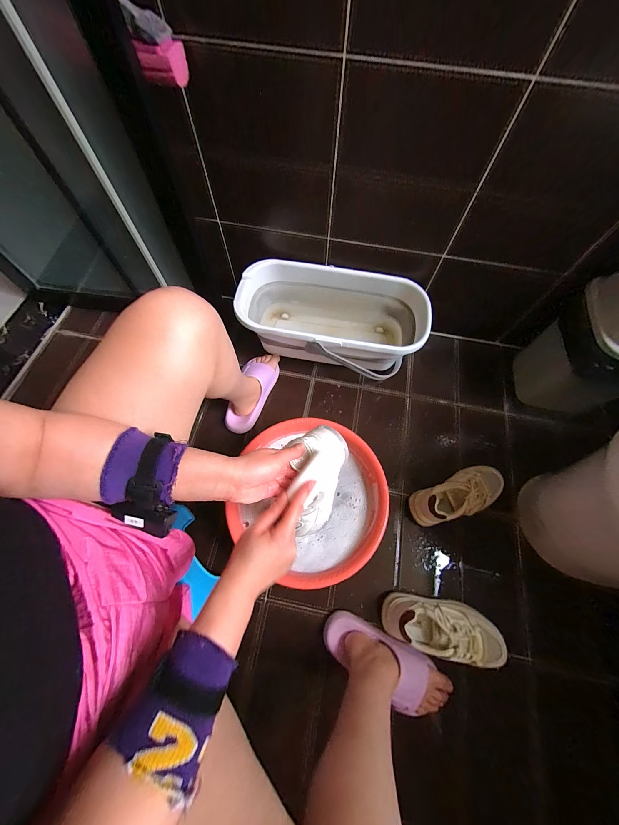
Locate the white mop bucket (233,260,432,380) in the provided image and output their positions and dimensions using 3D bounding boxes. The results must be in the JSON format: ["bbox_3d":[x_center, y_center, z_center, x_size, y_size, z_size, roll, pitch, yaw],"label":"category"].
[{"bbox_3d":[0.058,-0.261,0.816,0.512,0.198,0.254,12,69,2],"label":"white mop bucket"}]

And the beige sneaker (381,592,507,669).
[{"bbox_3d":[0.285,0.459,0.580,0.244,0.103,0.090,9,69,1],"label":"beige sneaker"}]

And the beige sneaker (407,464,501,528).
[{"bbox_3d":[0.374,0.209,0.685,0.248,0.113,0.090,-21,71,-10],"label":"beige sneaker"}]

